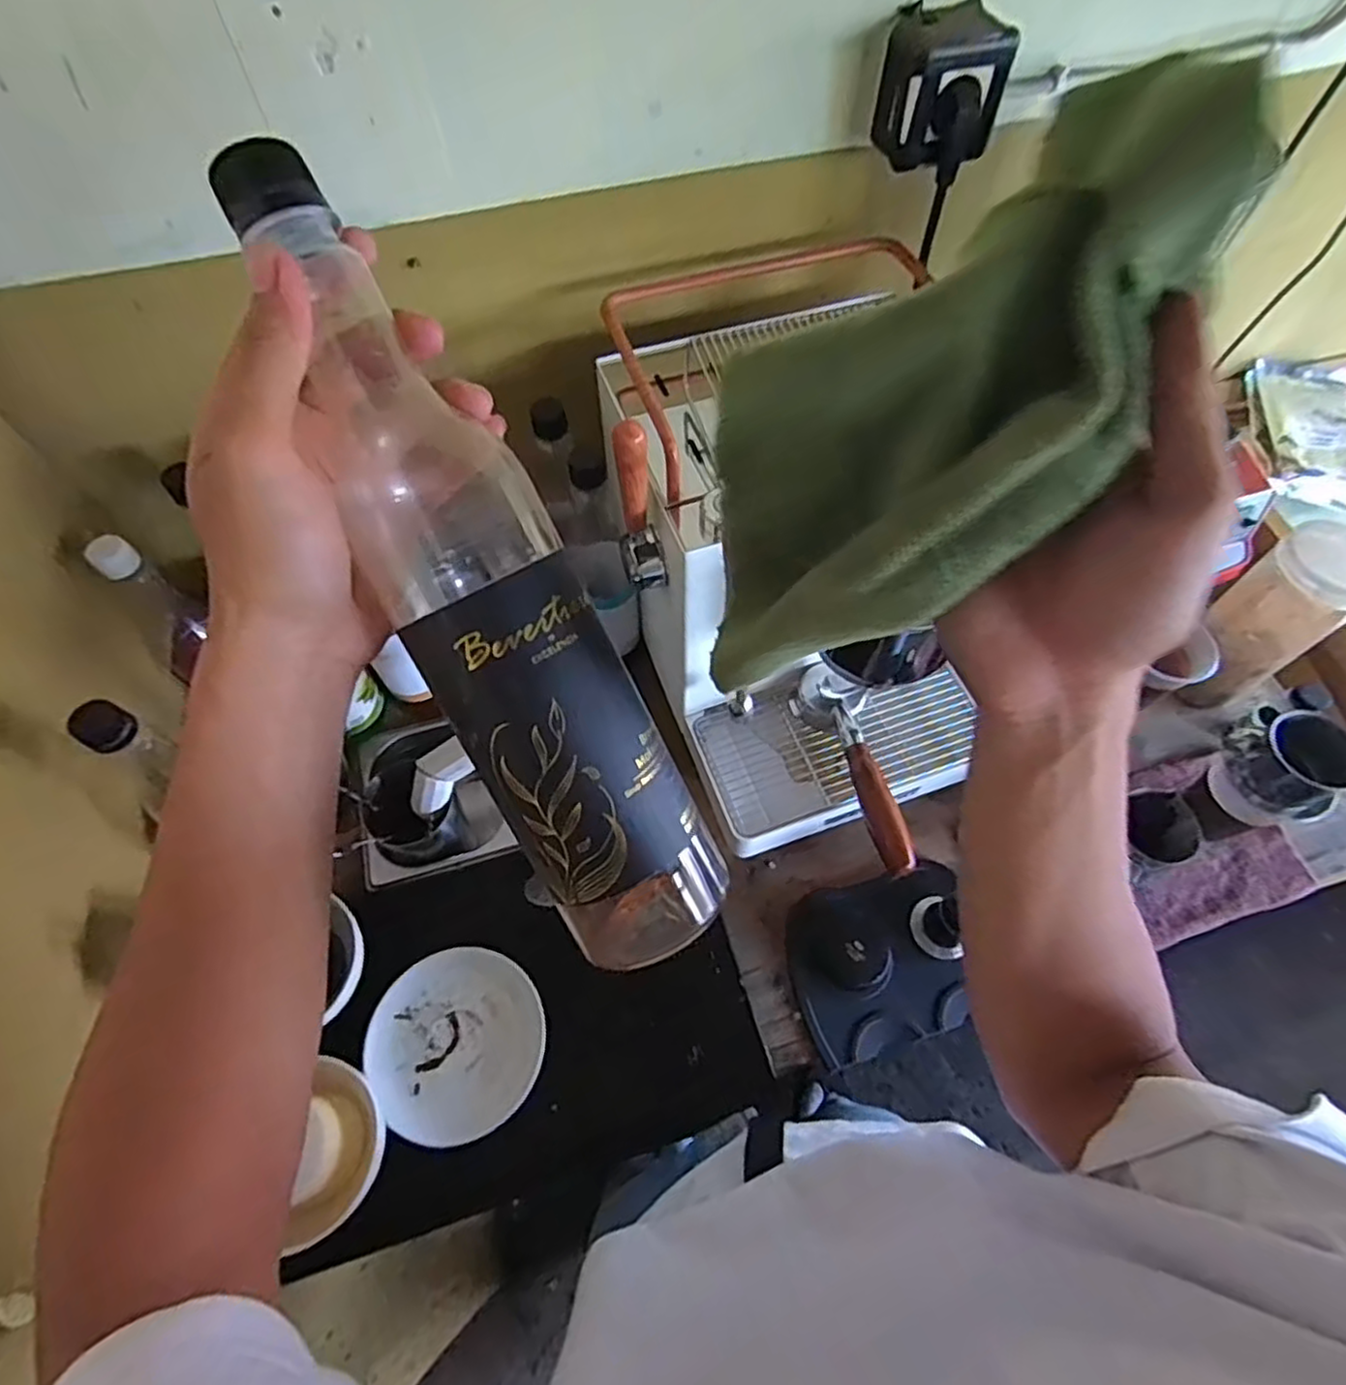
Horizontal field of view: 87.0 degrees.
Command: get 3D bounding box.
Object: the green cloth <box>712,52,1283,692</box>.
[{"bbox_3d":[0.070,-0.073,0.227,0.071,0.218,0.080,4,53,-38],"label":"green cloth"}]

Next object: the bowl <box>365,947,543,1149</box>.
[{"bbox_3d":[-0.186,0.296,0.611,0.139,0.029,0.149,0,60,0],"label":"bowl"}]

